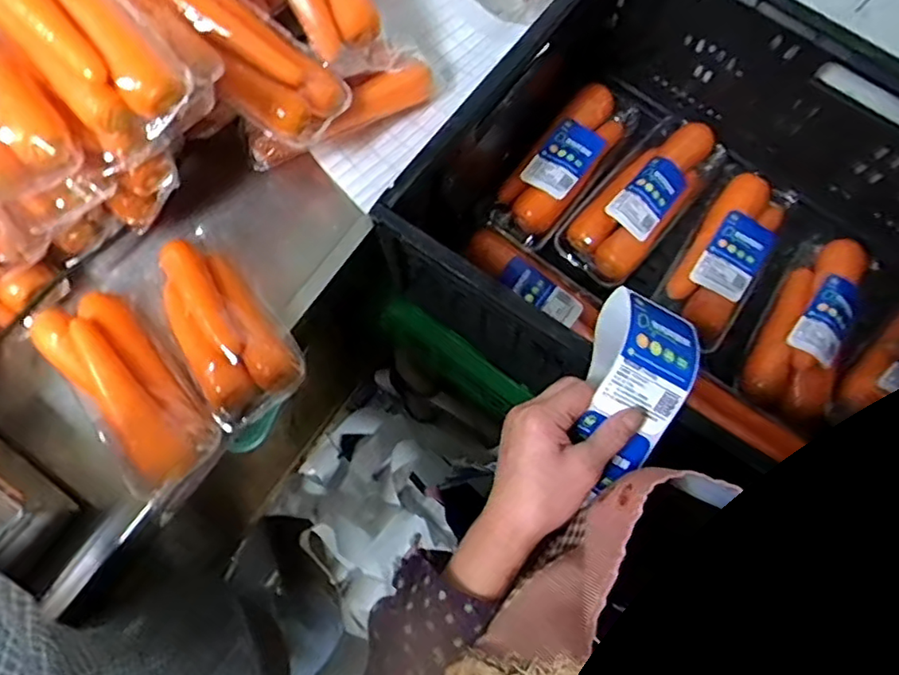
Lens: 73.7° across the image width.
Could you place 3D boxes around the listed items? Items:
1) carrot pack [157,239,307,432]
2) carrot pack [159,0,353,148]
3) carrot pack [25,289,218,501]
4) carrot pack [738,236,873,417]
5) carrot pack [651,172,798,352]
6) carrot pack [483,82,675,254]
[{"bbox_3d":[-0.228,-0.019,0.590,0.097,0.047,0.215,-35,66,-8],"label":"carrot pack"},{"bbox_3d":[-0.211,-0.296,0.598,0.231,0.042,0.103,45,80,-8],"label":"carrot pack"},{"bbox_3d":[-0.313,0.046,0.573,0.087,0.055,0.219,-40,79,-9],"label":"carrot pack"},{"bbox_3d":[0.421,-0.023,0.698,0.086,0.058,0.234,30,78,7],"label":"carrot pack"},{"bbox_3d":[0.330,-0.102,0.711,0.090,0.034,0.226,36,79,8],"label":"carrot pack"},{"bbox_3d":[0.149,-0.218,0.747,0.093,0.050,0.251,38,79,9],"label":"carrot pack"}]

